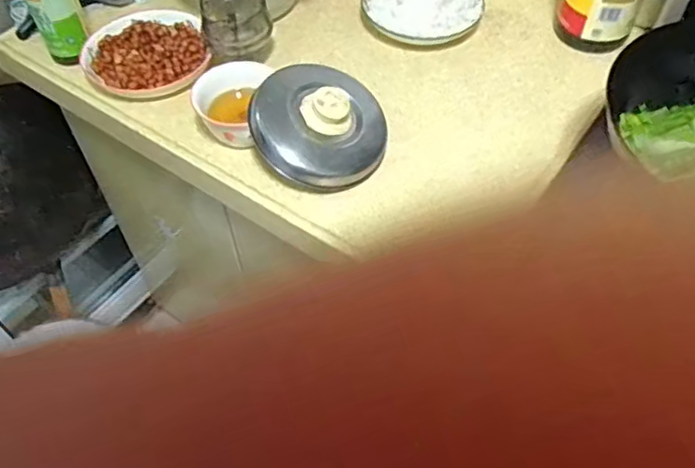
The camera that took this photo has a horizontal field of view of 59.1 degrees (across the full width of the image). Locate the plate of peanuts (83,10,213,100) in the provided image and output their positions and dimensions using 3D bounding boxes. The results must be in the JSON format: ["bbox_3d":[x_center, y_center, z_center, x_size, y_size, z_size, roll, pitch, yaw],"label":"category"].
[{"bbox_3d":[-0.278,-0.252,0.845,0.163,0.027,0.180,-15,54,-10],"label":"plate of peanuts"}]

